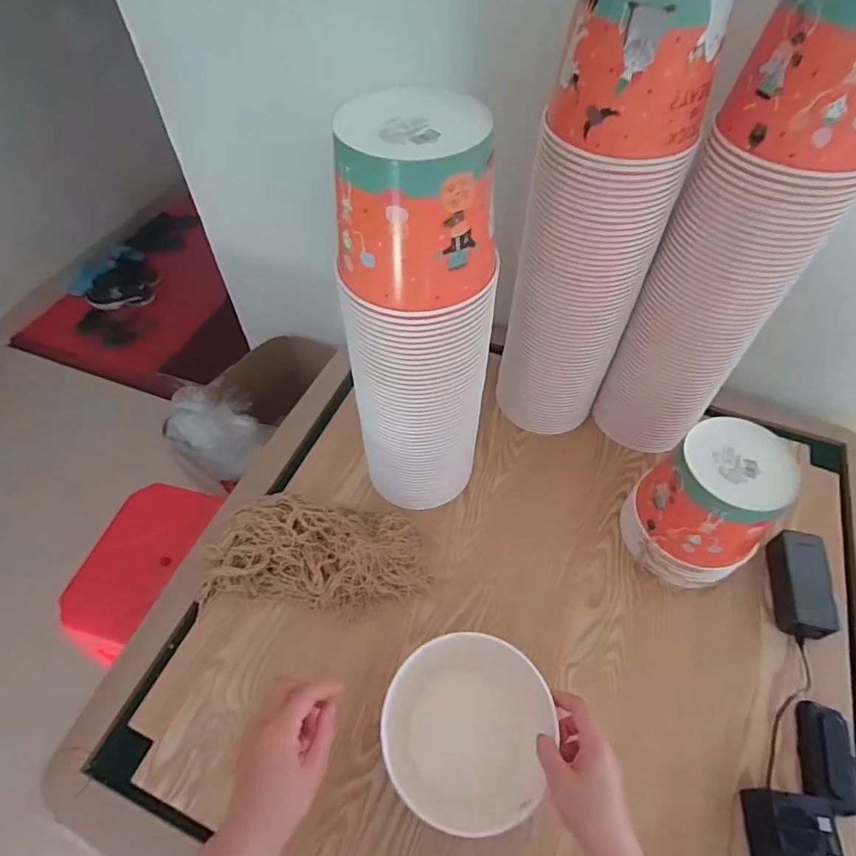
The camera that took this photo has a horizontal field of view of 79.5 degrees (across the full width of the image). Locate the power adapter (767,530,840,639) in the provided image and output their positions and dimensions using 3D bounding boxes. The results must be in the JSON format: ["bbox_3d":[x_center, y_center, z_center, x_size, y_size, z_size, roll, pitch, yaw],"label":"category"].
[{"bbox_3d":[0.503,0.213,0.696,0.055,0.054,0.137,10,55,7],"label":"power adapter"}]

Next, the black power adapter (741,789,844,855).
[{"bbox_3d":[0.380,0.426,0.535,0.071,0.059,0.078,6,55,5],"label":"black power adapter"}]

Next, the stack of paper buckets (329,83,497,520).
[{"bbox_3d":[-0.015,-0.074,0.602,0.130,0.529,0.134,36,61,22],"label":"stack of paper buckets"}]

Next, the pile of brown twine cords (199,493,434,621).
[{"bbox_3d":[-0.148,0.168,0.712,0.303,0.072,0.151,5,55,4],"label":"pile of brown twine cords"}]

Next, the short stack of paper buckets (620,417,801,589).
[{"bbox_3d":[0.359,0.107,0.677,0.141,0.200,0.155,-38,63,-23],"label":"short stack of paper buckets"}]

